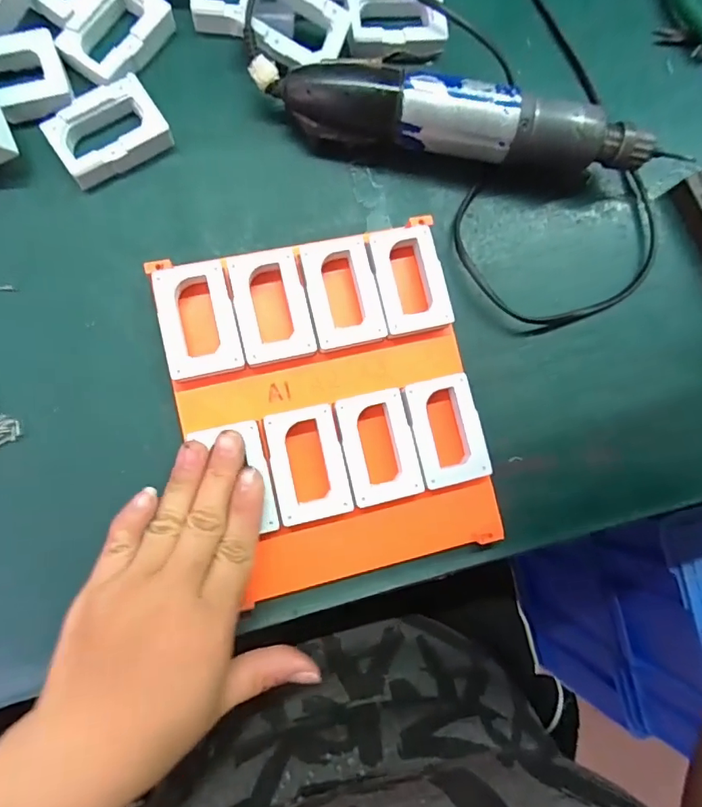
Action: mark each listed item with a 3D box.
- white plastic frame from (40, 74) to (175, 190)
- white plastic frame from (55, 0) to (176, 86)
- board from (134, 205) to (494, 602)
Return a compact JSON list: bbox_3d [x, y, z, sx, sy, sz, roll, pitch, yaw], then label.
[{"bbox_3d":[-0.136,-0.151,0.286,0.060,0.020,0.038,-36,90,-10],"label":"white plastic frame"},{"bbox_3d":[-0.134,-0.212,0.290,0.038,0.015,0.061,34,81,-3],"label":"white plastic frame"},{"bbox_3d":[-0.011,0.003,0.284,0.161,0.020,0.185,-10,86,-9],"label":"board"}]

